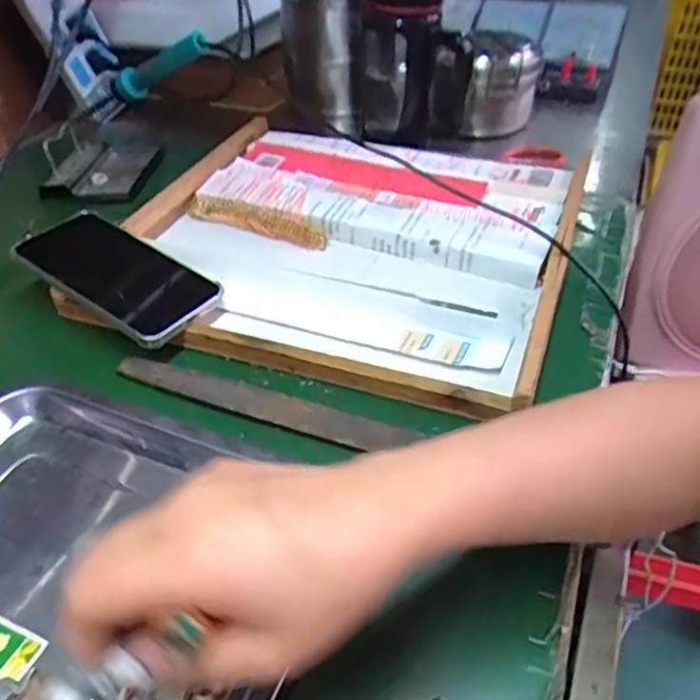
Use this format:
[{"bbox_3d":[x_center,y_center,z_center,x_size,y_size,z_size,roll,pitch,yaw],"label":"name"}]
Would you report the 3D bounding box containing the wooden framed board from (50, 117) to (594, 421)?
[{"bbox_3d":[0.001,-0.114,0.541,0.366,0.034,0.360,14,44,17],"label":"wooden framed board"}]

